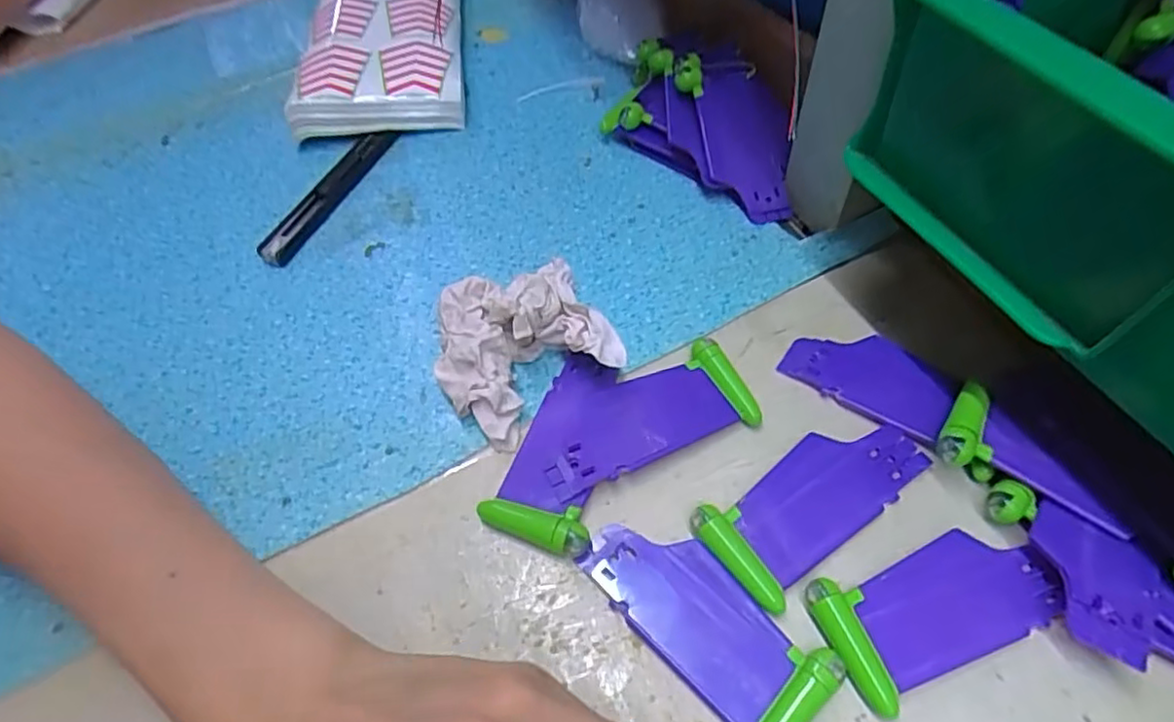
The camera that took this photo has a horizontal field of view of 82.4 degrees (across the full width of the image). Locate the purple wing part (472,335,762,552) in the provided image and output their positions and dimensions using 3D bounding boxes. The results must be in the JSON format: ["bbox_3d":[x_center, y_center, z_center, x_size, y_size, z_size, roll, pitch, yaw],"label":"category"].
[{"bbox_3d":[0.008,0.027,0.274,0.114,0.013,0.066,-33,58,-17],"label":"purple wing part"}]

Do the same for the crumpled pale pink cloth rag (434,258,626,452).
[{"bbox_3d":[-0.030,-0.007,0.283,0.067,0.038,0.063,-27,57,-13],"label":"crumpled pale pink cloth rag"}]

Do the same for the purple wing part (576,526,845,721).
[{"bbox_3d":[0.039,0.087,0.230,0.038,0.007,0.087,-38,60,-20],"label":"purple wing part"}]

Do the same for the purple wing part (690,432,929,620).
[{"bbox_3d":[0.085,0.050,0.253,0.089,0.007,0.041,-35,59,-19],"label":"purple wing part"}]

